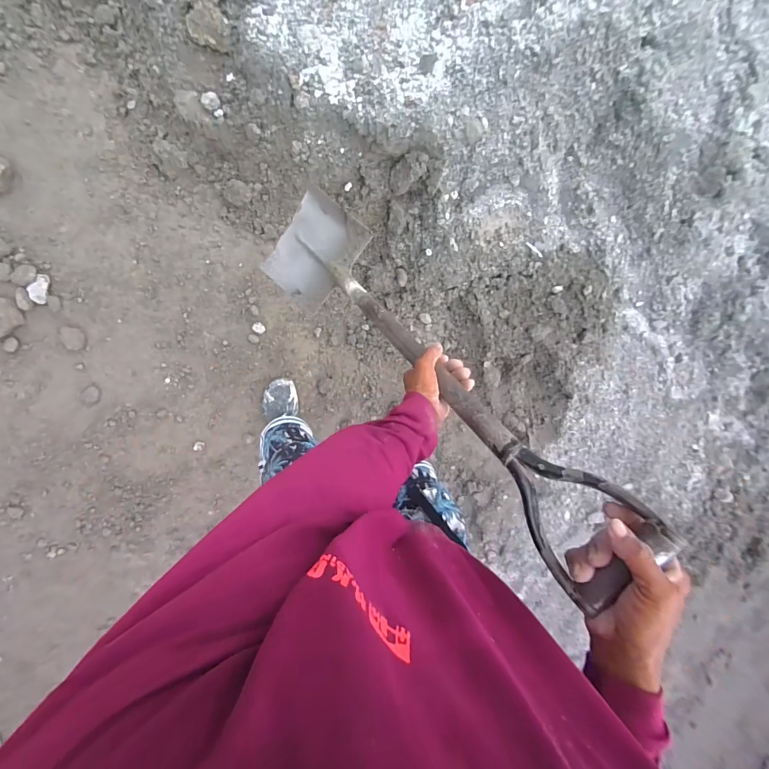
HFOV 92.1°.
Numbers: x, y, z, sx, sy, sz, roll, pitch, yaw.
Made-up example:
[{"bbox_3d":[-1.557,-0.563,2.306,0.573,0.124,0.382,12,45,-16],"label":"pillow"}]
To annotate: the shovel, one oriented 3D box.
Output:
[{"bbox_3d":[0.008,-0.095,0.641,0.210,0.925,0.119,-36,140,-4],"label":"shovel"}]

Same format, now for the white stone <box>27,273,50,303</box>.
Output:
[{"bbox_3d":[-0.999,-0.278,1.070,0.040,0.017,0.084,20,92,-9],"label":"white stone"}]

